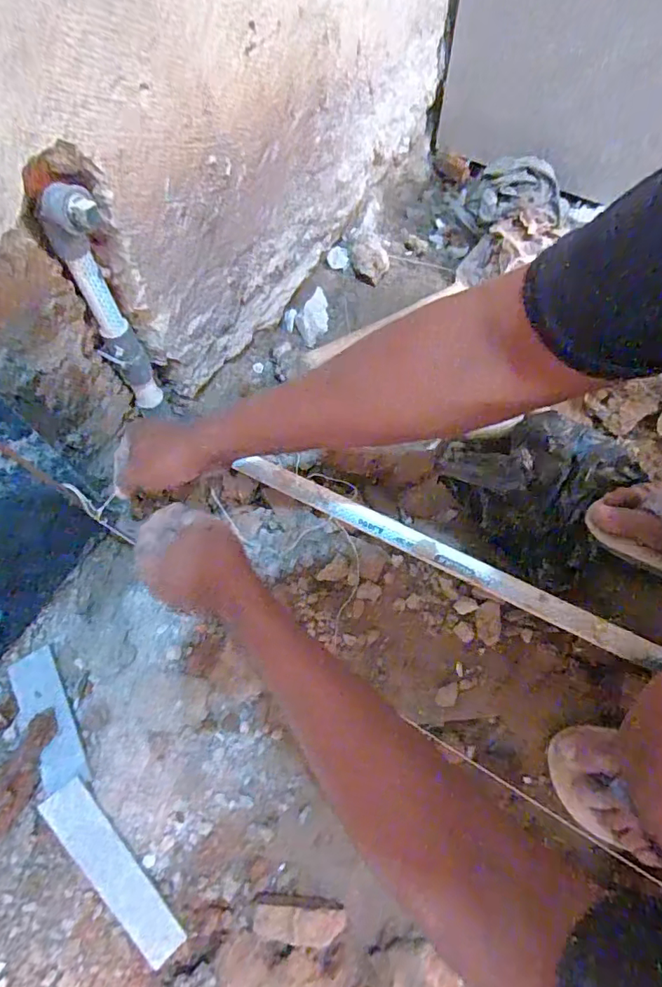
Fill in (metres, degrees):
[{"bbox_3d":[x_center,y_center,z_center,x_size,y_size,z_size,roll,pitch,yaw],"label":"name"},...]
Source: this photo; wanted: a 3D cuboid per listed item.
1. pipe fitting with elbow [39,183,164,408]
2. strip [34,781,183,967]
[{"bbox_3d":[-0.206,-0.163,0.491,0.042,0.255,0.038,-24,67,-10],"label":"pipe fitting with elbow"},{"bbox_3d":[-0.194,0.335,0.455,0.039,0.008,0.168,-38,83,-19],"label":"strip"}]

